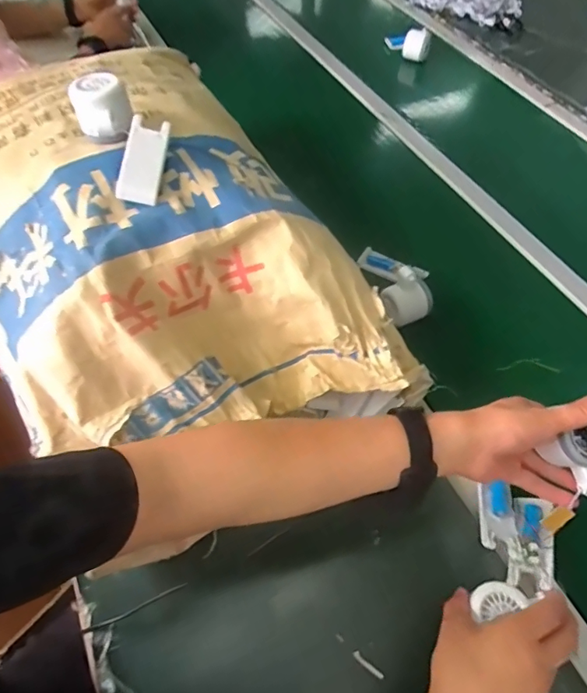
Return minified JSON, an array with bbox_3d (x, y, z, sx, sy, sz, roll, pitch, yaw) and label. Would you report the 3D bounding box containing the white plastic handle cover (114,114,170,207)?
[{"bbox_3d":[-0.154,-0.192,0.477,0.042,0.024,0.096,5,73,2],"label":"white plastic handle cover"}]

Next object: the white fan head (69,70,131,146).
[{"bbox_3d":[-0.211,-0.259,0.509,0.054,0.047,0.068,-24,60,-16],"label":"white fan head"}]

